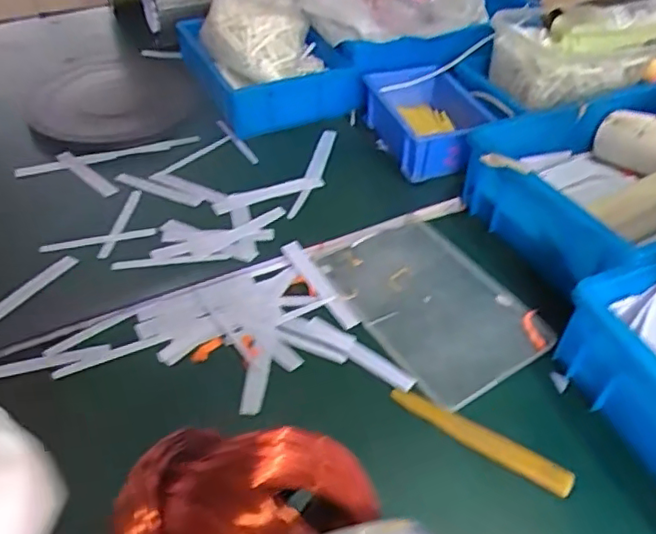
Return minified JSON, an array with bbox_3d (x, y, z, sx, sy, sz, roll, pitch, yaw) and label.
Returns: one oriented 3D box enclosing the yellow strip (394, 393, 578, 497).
[{"bbox_3d":[0.104,0.118,0.413,0.128,0.009,0.018,26,49,22],"label":"yellow strip"}]

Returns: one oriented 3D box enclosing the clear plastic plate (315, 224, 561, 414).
[{"bbox_3d":[0.086,0.028,0.500,0.123,0.009,0.174,-25,55,-23],"label":"clear plastic plate"}]

